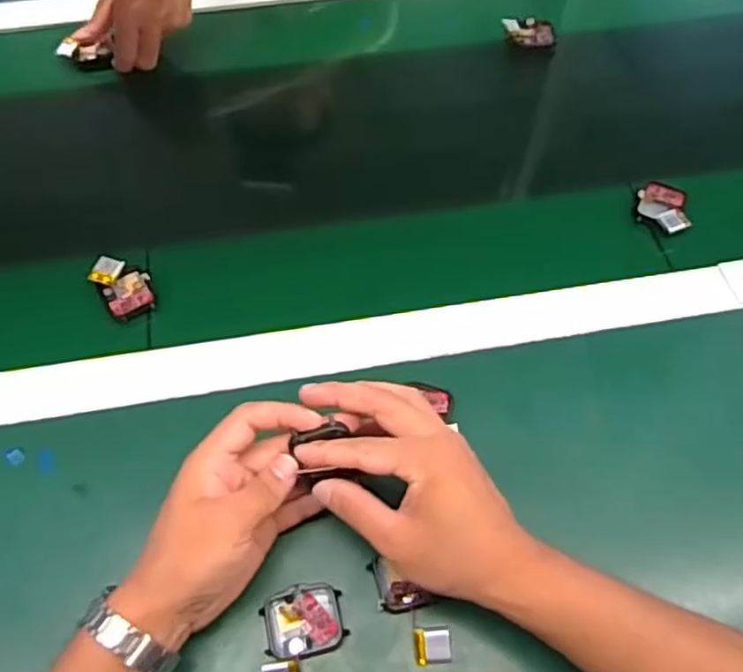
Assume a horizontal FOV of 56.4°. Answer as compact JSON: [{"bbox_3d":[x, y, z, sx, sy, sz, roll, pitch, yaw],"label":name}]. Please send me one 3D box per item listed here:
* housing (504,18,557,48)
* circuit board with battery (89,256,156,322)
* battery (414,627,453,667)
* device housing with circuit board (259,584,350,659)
[{"bbox_3d":[0.159,-0.304,0.692,0.051,0.013,0.032,-4,59,-2],"label":"housing"},{"bbox_3d":[-0.190,-0.038,0.533,0.037,0.014,0.058,-31,64,-17],"label":"circuit board with battery"},{"bbox_3d":[0.037,0.182,0.408,0.022,0.008,0.019,-3,59,-1],"label":"battery"},{"bbox_3d":[-0.040,0.169,0.412,0.046,0.009,0.039,-12,60,-7],"label":"device housing with circuit board"}]

